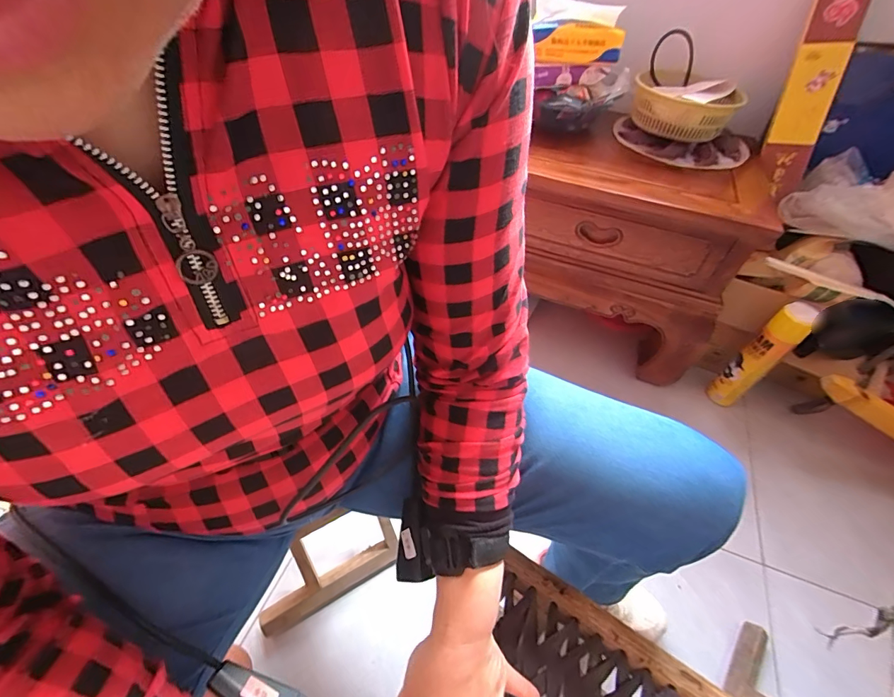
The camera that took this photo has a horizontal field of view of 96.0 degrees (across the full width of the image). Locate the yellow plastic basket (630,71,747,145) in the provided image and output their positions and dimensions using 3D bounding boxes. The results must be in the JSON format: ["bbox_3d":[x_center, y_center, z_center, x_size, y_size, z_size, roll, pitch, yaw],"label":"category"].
[{"bbox_3d":[0.510,-0.513,0.866,0.219,0.069,0.185,8,47,3],"label":"yellow plastic basket"}]

